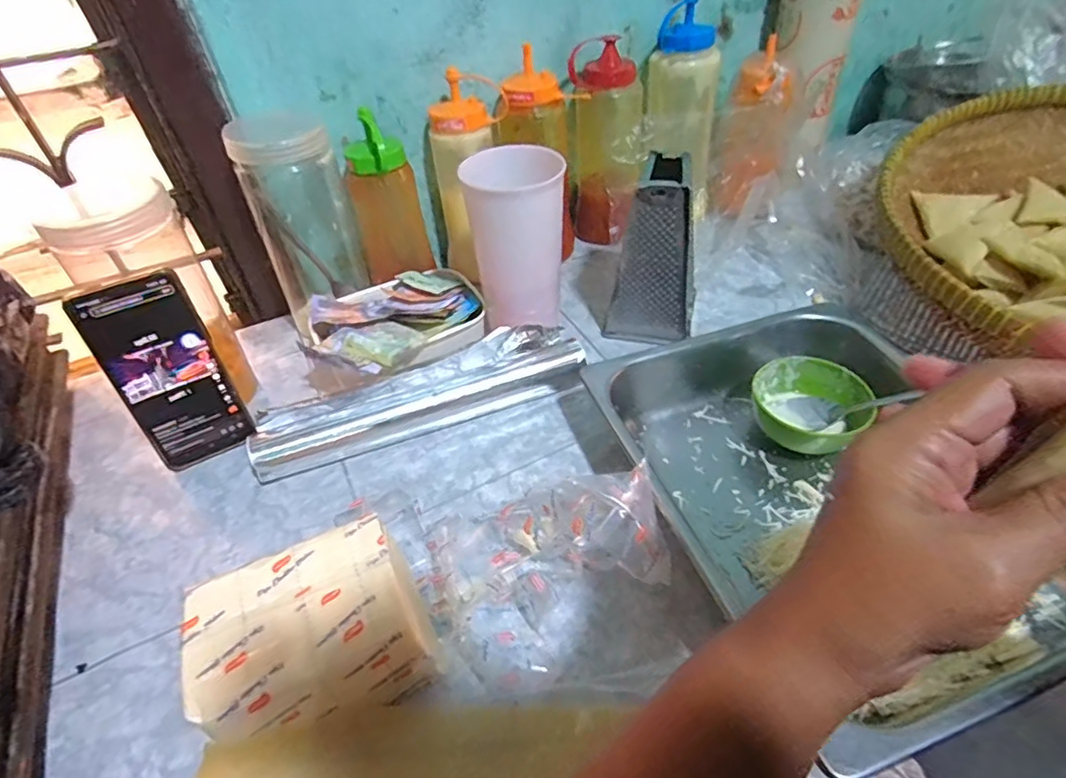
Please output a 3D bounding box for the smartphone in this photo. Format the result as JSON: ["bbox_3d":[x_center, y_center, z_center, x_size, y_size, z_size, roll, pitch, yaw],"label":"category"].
[{"bbox_3d":[-0.298,-0.010,0.476,0.077,0.167,0.011,-24,36,-21],"label":"smartphone"}]

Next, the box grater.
[{"bbox_3d":[0.125,-0.140,0.575,0.086,0.165,0.097,8,45,12],"label":"box grater"}]

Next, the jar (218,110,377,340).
[{"bbox_3d":[-0.232,-0.168,0.592,0.094,0.194,0.087,-22,46,-17],"label":"jar"}]

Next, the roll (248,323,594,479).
[{"bbox_3d":[-0.100,0.008,0.529,0.300,0.045,0.068,-18,45,-13],"label":"roll"}]

